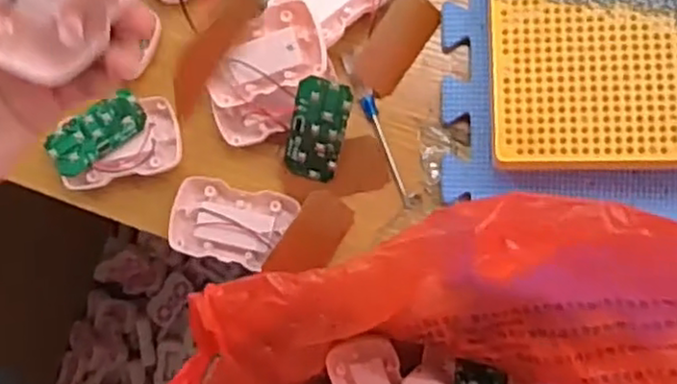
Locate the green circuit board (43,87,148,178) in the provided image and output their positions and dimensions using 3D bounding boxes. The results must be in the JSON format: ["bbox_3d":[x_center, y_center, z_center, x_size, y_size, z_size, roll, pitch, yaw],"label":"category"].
[{"bbox_3d":[-0.173,-0.043,0.497,0.073,0.004,0.034,-34,87,1],"label":"green circuit board"}]

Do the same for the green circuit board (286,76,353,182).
[{"bbox_3d":[-0.015,-0.042,0.474,0.037,0.004,0.072,13,118,2],"label":"green circuit board"}]

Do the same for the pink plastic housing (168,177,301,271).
[{"bbox_3d":[-0.074,0.022,0.490,0.083,0.019,0.054,12,87,8],"label":"pink plastic housing"}]

